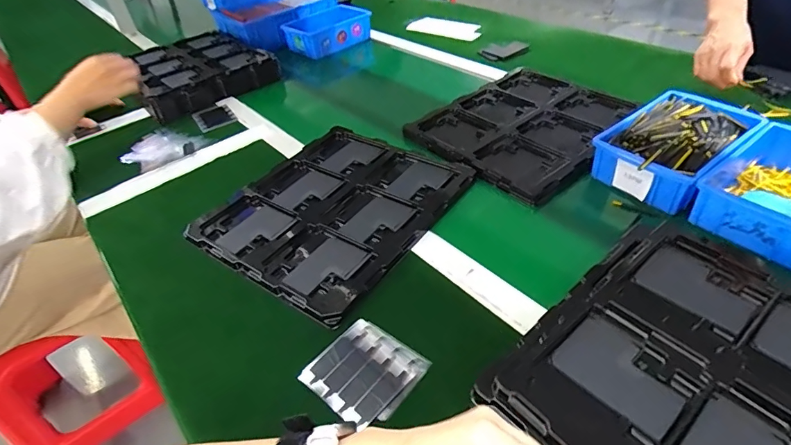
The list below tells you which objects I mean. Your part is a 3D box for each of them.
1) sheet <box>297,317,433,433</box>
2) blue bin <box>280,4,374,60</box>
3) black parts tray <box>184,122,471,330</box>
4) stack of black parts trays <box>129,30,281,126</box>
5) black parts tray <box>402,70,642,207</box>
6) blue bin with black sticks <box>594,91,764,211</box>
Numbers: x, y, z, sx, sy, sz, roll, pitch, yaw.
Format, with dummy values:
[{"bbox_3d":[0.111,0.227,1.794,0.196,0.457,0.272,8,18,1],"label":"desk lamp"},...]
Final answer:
[{"bbox_3d":[-0.029,0.145,0.433,0.094,0.007,0.094,27,51,33],"label":"sheet"},{"bbox_3d":[-0.172,-0.476,1.107,0.205,0.071,0.124,-30,47,-24],"label":"blue bin"},{"bbox_3d":[-0.082,-0.028,0.620,0.273,0.018,0.314,23,49,30],"label":"black parts tray"},{"bbox_3d":[-0.429,-0.330,0.972,0.278,0.067,0.247,-31,48,-26],"label":"stack of black parts trays"},{"bbox_3d":[0.228,-0.160,0.748,0.347,0.040,0.280,-31,47,-25],"label":"black parts tray"},{"bbox_3d":[0.393,-0.110,0.615,0.212,0.059,0.134,-29,46,-23],"label":"blue bin with black sticks"}]

